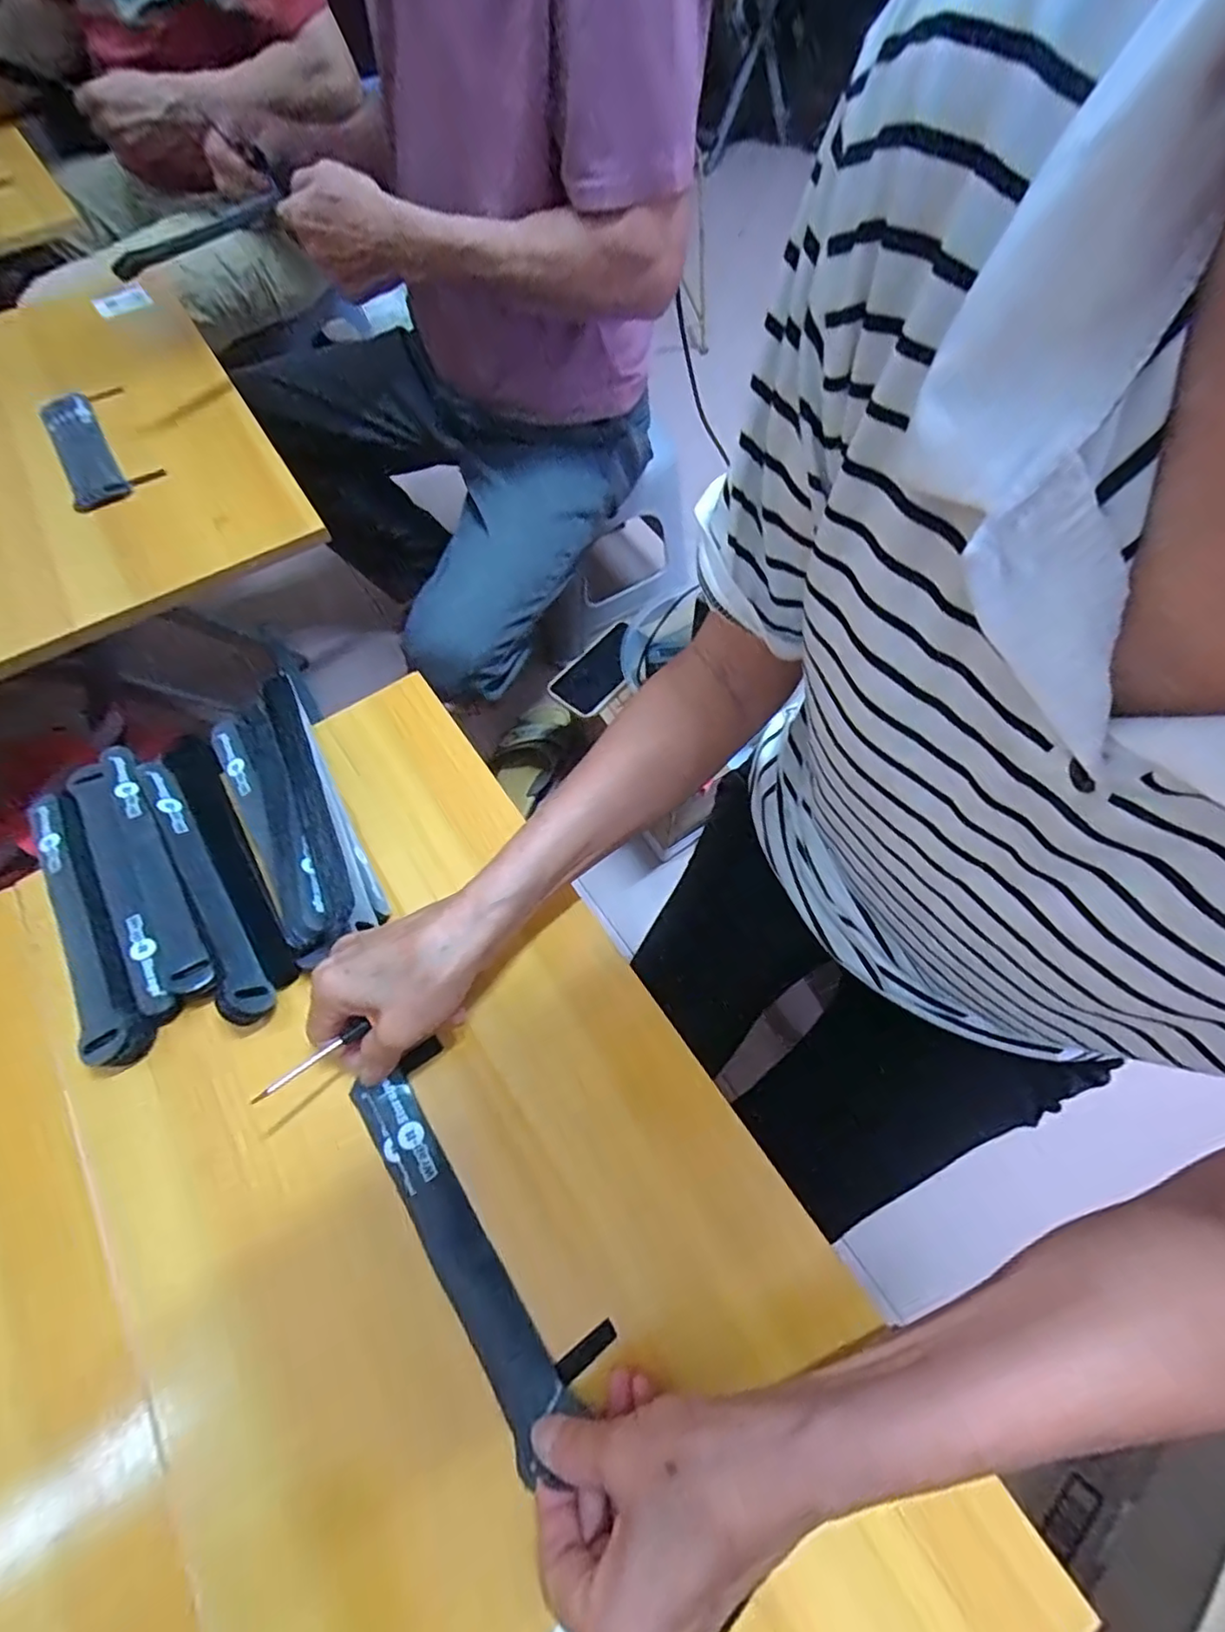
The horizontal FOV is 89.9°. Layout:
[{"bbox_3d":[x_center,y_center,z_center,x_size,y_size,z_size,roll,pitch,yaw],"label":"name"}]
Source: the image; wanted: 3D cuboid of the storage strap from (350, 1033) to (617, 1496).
[{"bbox_3d":[-0.069,0.204,0.307,0.053,0.015,0.179,-34,67,-14],"label":"storage strap"}]

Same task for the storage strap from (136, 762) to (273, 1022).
[{"bbox_3d":[-0.259,0.039,0.382,0.022,0.016,0.195,-34,67,-14],"label":"storage strap"}]

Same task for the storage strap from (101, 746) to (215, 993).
[{"bbox_3d":[-0.296,0.027,0.389,0.028,0.011,0.197,-32,66,-14],"label":"storage strap"}]

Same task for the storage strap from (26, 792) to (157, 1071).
[{"bbox_3d":[-0.324,0.061,0.374,0.034,0.012,0.199,-33,67,-14],"label":"storage strap"}]

